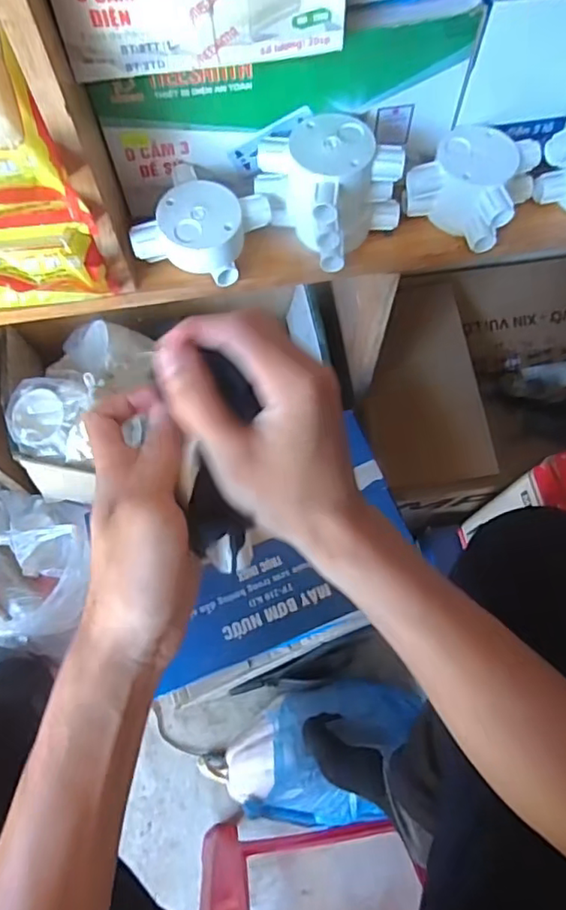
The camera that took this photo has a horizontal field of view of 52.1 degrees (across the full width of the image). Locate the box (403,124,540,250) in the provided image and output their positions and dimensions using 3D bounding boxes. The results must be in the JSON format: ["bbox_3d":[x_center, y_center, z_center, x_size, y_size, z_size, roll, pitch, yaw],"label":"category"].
[{"bbox_3d":[0.159,-0.231,0.493,0.091,0.055,0.081,27,70,10],"label":"box"}]

